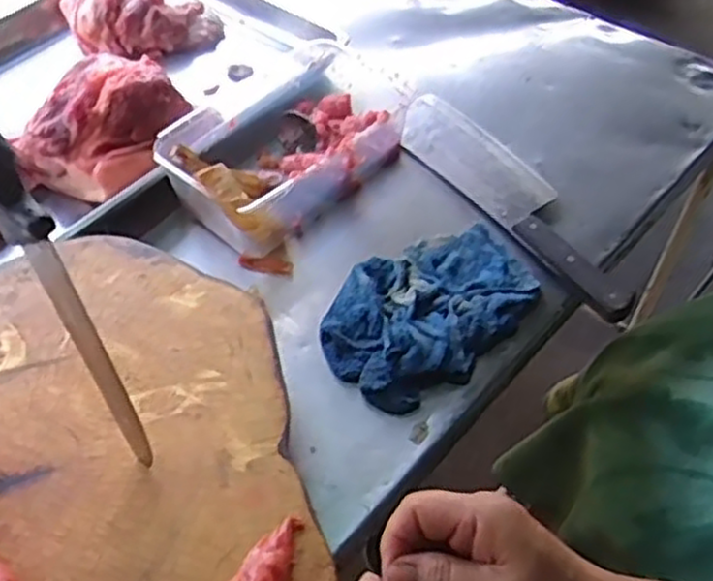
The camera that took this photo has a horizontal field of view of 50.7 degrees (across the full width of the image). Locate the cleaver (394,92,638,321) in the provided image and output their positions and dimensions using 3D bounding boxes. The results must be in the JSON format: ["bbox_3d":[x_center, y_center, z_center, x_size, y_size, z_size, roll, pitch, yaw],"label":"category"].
[{"bbox_3d":[0.163,-0.104,0.788,0.089,0.033,0.357,-29,57,-22],"label":"cleaver"}]

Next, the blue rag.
[{"bbox_3d":[0.069,0.012,0.696,0.138,0.036,0.214,36,59,25],"label":"blue rag"}]

